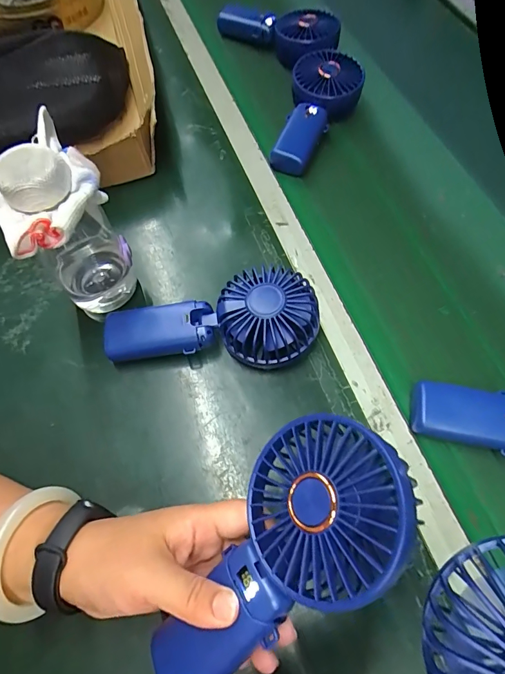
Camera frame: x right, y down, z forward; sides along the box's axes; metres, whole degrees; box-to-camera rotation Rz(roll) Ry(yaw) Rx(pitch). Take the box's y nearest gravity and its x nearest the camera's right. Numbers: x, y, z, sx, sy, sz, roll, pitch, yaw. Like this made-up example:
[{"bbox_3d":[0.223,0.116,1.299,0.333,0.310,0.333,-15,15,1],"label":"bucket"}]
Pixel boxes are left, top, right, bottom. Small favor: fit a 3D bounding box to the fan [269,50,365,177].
[{"bbox_3d":[0.083,-0.280,0.475,0.085,0.040,0.175,12,65,7],"label":"fan"}]

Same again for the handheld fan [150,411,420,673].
[{"bbox_3d":[0.014,0.121,0.212,0.176,0.038,0.084,-52,48,13],"label":"handheld fan"}]

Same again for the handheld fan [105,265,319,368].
[{"bbox_3d":[-0.036,-0.012,0.335,0.179,0.051,0.078,-4,64,-1],"label":"handheld fan"}]

